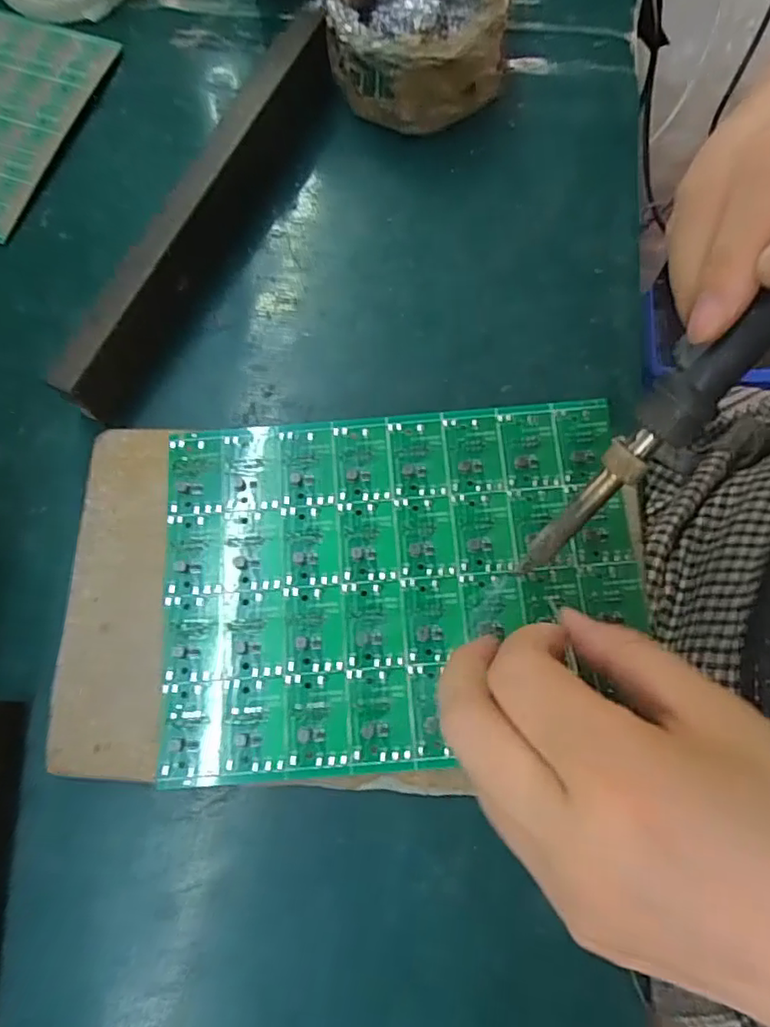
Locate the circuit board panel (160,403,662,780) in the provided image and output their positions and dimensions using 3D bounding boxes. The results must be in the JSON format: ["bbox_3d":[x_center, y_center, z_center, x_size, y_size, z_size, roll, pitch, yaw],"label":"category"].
[{"bbox_3d":[0.005,0.023,0.220,0.166,0.006,0.122,-4,74,-2],"label":"circuit board panel"}]

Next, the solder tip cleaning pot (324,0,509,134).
[{"bbox_3d":[0.015,-0.228,0.291,0.080,0.043,0.082,0,73,-1],"label":"solder tip cleaning pot"}]

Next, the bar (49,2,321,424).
[{"bbox_3d":[-0.076,-0.130,0.268,0.020,0.034,0.202,26,75,7],"label":"bar"}]

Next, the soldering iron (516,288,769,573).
[{"bbox_3d":[0.102,-0.053,0.168,0.015,0.019,0.201,42,116,11],"label":"soldering iron"}]

